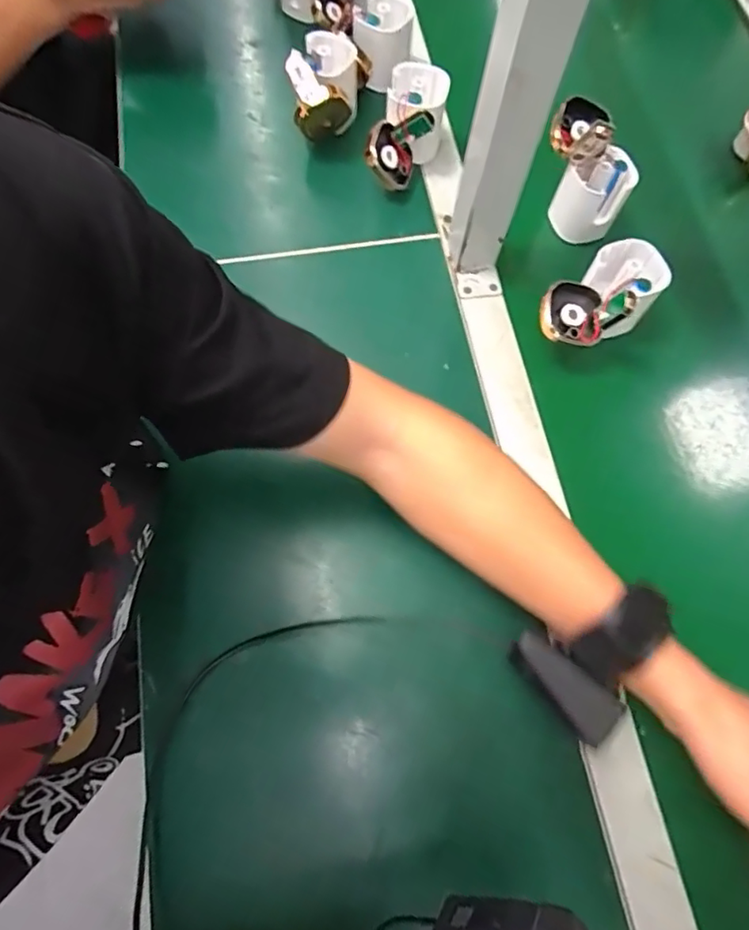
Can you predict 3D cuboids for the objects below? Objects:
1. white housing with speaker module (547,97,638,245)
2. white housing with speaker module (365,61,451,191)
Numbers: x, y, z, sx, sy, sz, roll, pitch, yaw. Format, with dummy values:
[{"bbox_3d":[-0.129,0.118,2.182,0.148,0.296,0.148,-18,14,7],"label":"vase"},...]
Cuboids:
[{"bbox_3d":[0.193,-0.269,0.495,0.087,0.102,0.067,25,71,6],"label":"white housing with speaker module"},{"bbox_3d":[0.030,-0.318,0.525,0.065,0.068,0.108,11,70,1],"label":"white housing with speaker module"}]

